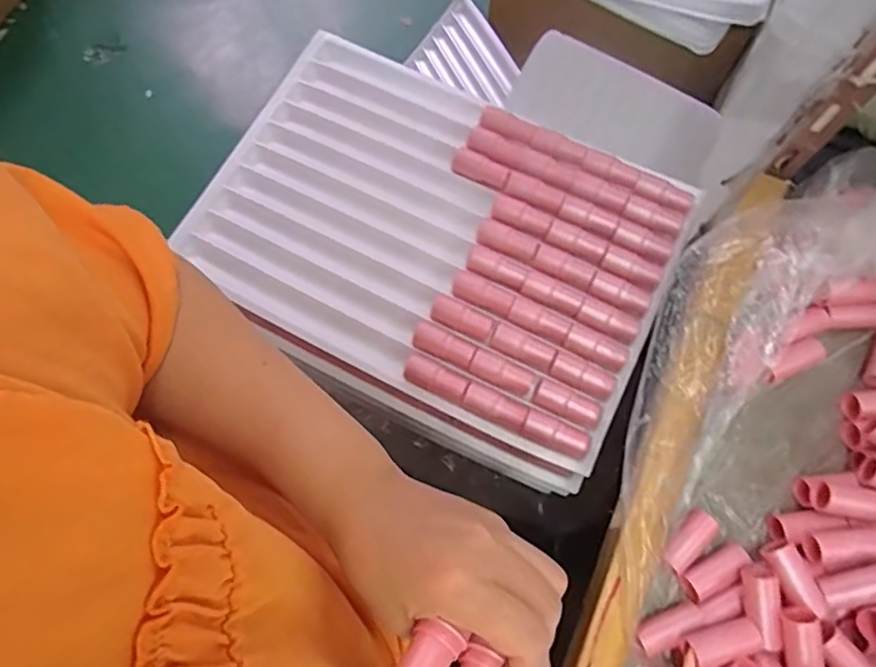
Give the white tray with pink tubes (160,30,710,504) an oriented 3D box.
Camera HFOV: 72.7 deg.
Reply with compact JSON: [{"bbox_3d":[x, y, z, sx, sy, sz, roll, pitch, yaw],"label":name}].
[{"bbox_3d":[-0.003,-0.095,0.593,0.447,0.054,0.327,28,73,8],"label":"white tray with pink tubes"}]

